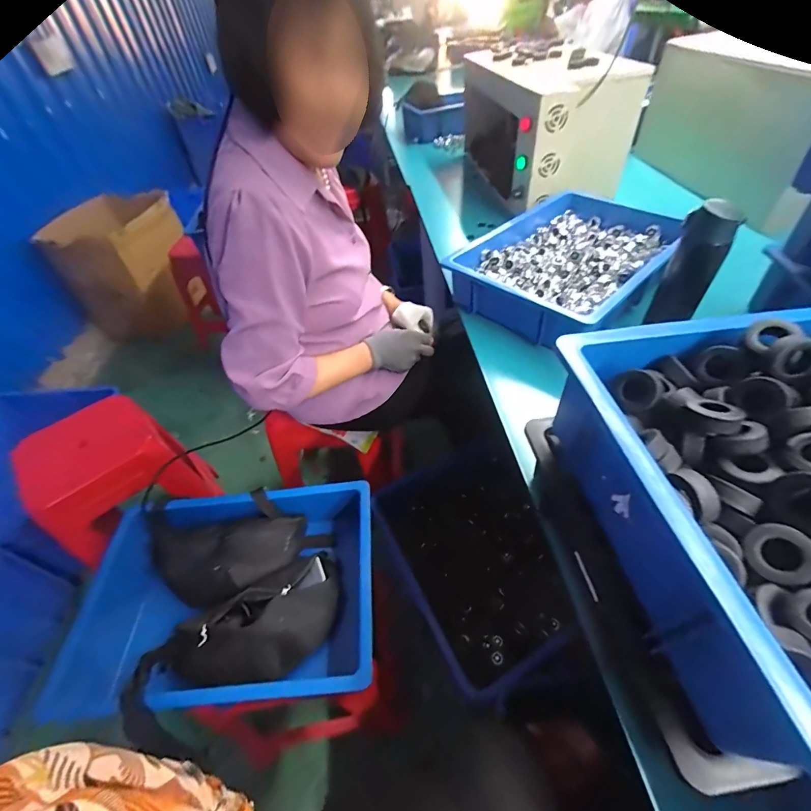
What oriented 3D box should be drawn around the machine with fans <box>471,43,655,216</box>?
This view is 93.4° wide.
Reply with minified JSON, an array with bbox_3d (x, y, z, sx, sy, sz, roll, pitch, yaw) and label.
[{"bbox_3d":[0.379,-0.816,1.111,0.292,0.290,0.683,-9,47,-1],"label":"machine with fans"}]

